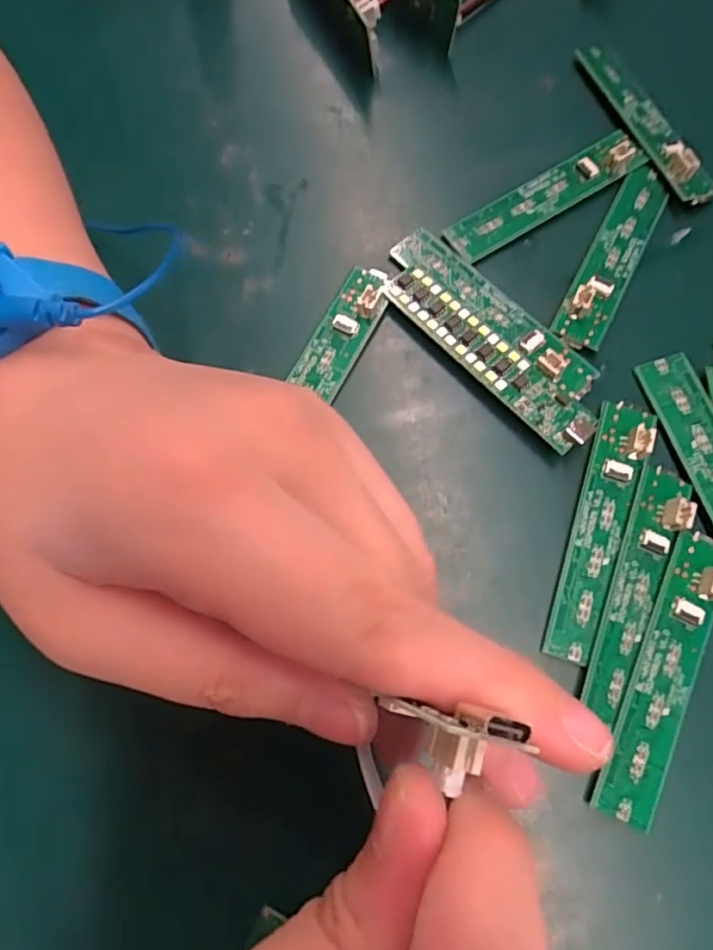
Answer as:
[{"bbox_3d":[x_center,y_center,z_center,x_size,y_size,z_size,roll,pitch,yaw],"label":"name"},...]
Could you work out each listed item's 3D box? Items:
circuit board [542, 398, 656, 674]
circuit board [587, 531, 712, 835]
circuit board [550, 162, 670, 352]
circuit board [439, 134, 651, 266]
[{"bbox_3d":[0.075,0.015,0.180,0.016,0.009,0.083,19,73,5],"label":"circuit board"},{"bbox_3d":[0.088,0.056,0.166,0.017,0.007,0.082,24,76,2],"label":"circuit board"},{"bbox_3d":[0.093,-0.080,0.208,0.018,0.007,0.082,27,74,7],"label":"circuit board"},{"bbox_3d":[0.071,-0.105,0.217,0.083,0.010,0.018,-33,76,-11],"label":"circuit board"}]

